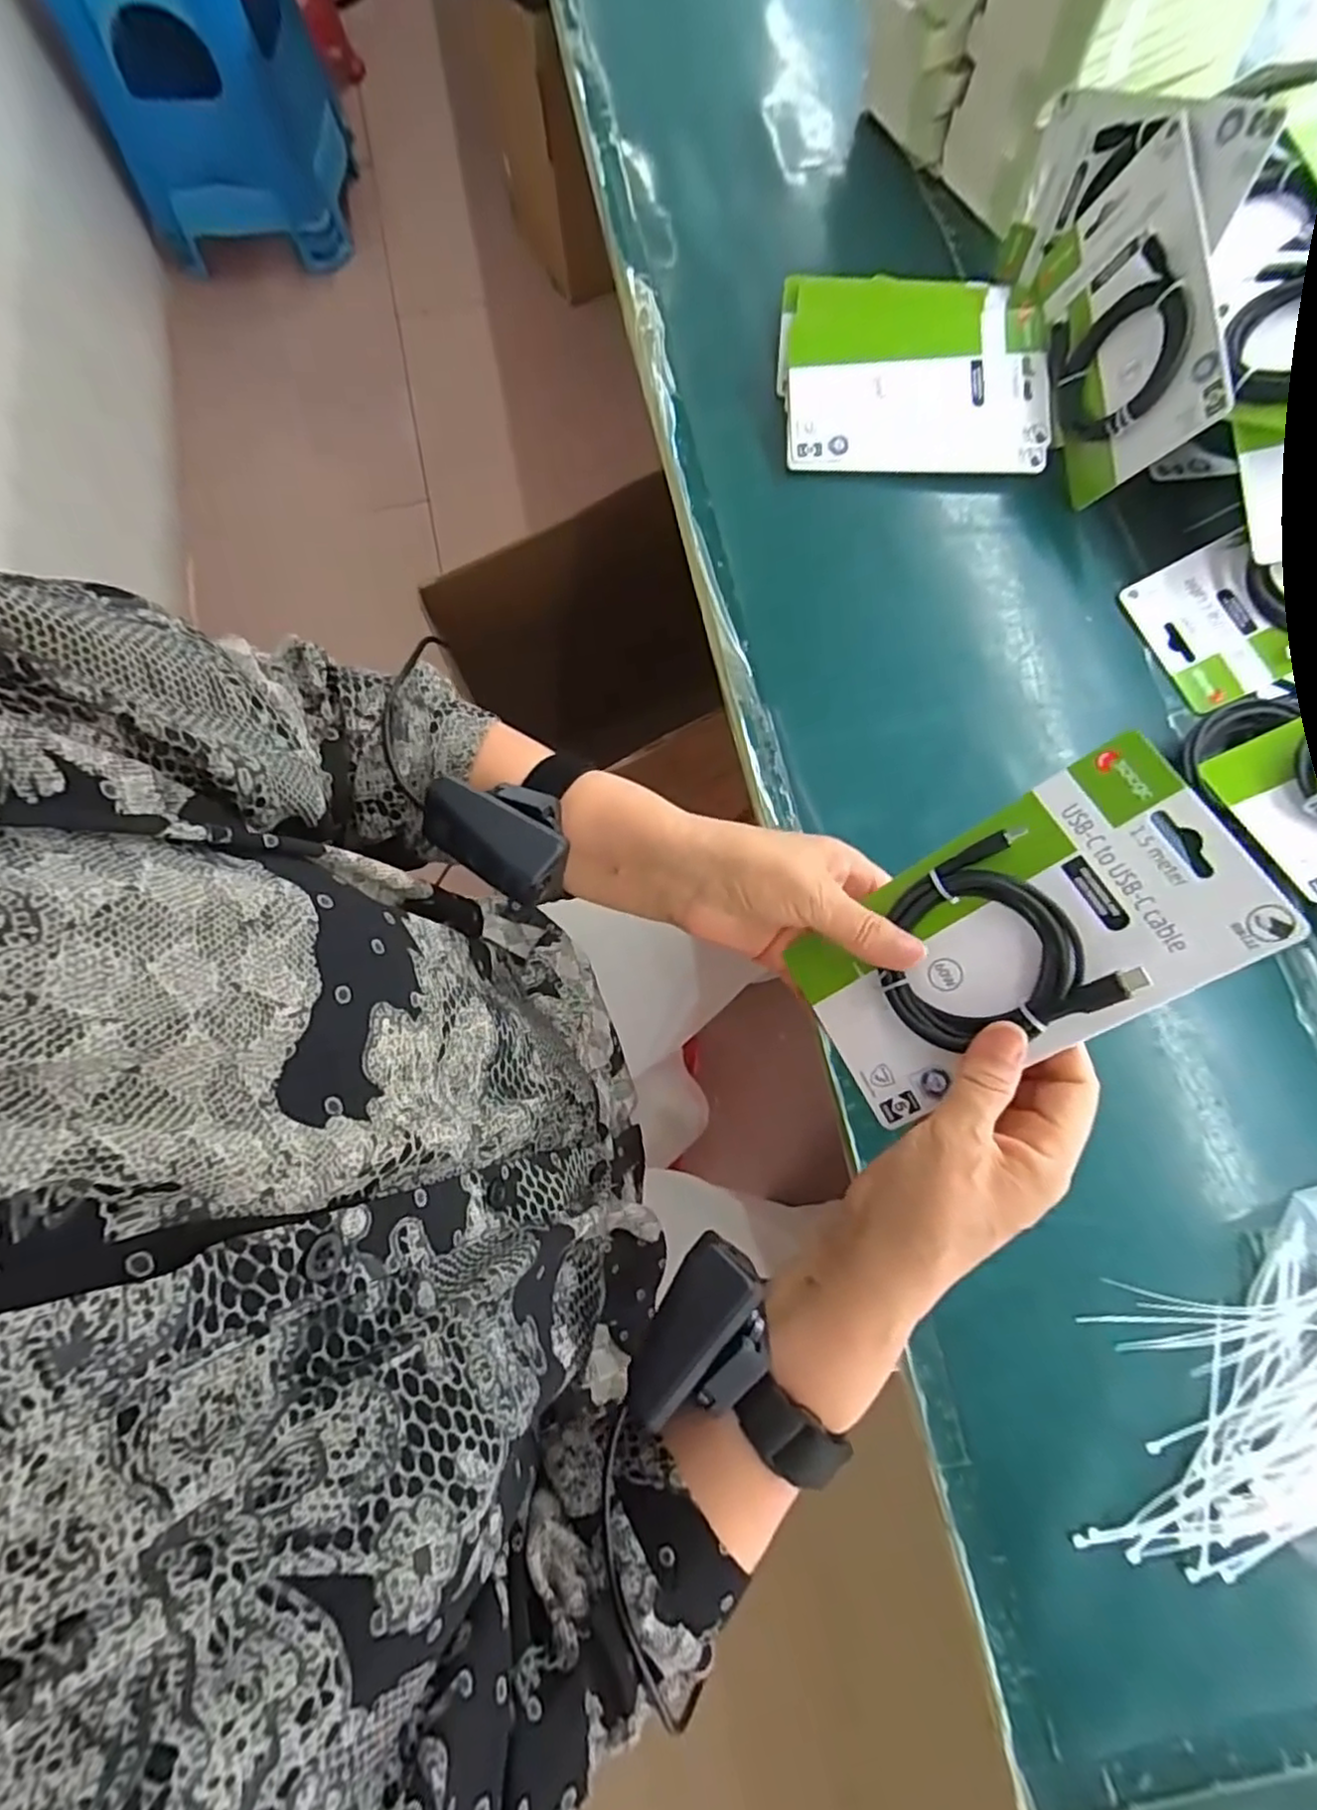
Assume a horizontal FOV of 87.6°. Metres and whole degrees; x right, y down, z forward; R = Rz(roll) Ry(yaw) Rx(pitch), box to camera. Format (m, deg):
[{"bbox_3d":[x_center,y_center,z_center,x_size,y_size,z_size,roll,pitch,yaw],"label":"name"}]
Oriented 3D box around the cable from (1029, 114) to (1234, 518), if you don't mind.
[{"bbox_3d":[0.301,-0.373,0.447,0.023,0.101,0.180,-8,89,-28],"label":"cable"}]

